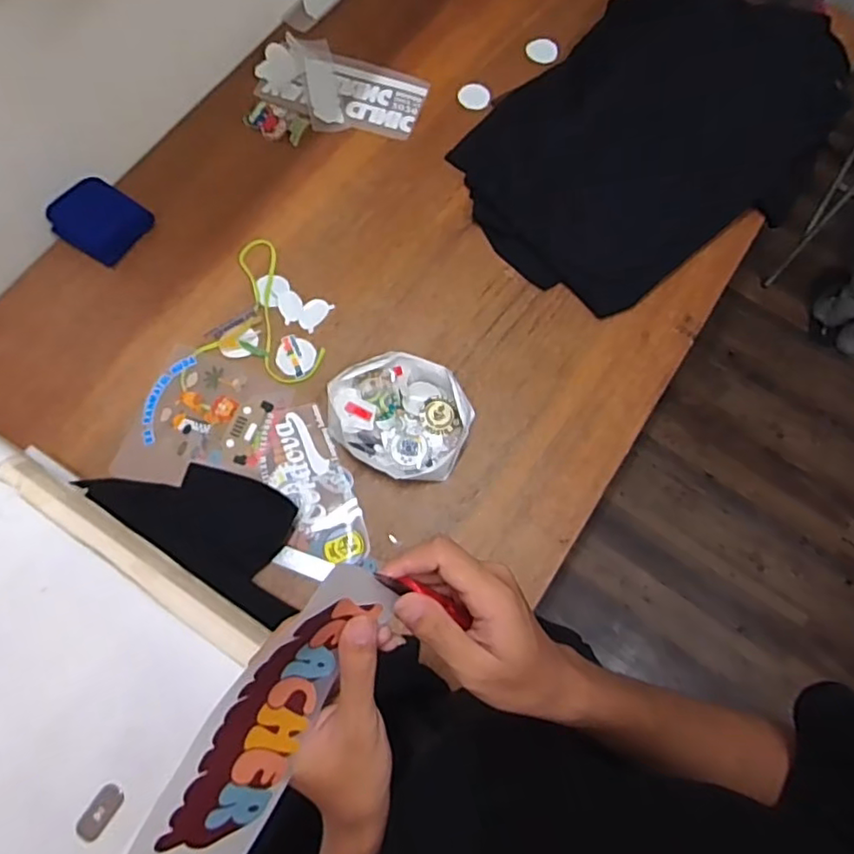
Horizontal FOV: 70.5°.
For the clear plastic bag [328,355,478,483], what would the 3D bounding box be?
[{"bbox_3d":[-0.039,-0.017,0.845,0.195,0.044,0.162,25,73,6],"label":"clear plastic bag"}]

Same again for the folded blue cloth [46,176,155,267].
[{"bbox_3d":[-0.502,-0.321,0.930,0.120,0.038,0.111,32,74,8],"label":"folded blue cloth"}]

